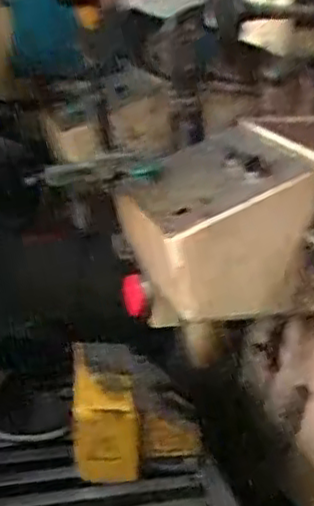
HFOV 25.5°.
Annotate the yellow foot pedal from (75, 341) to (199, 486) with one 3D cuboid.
[{"bbox_3d":[-0.041,0.282,1.245,0.220,0.153,0.217,3,22,-9],"label":"yellow foot pedal"}]

